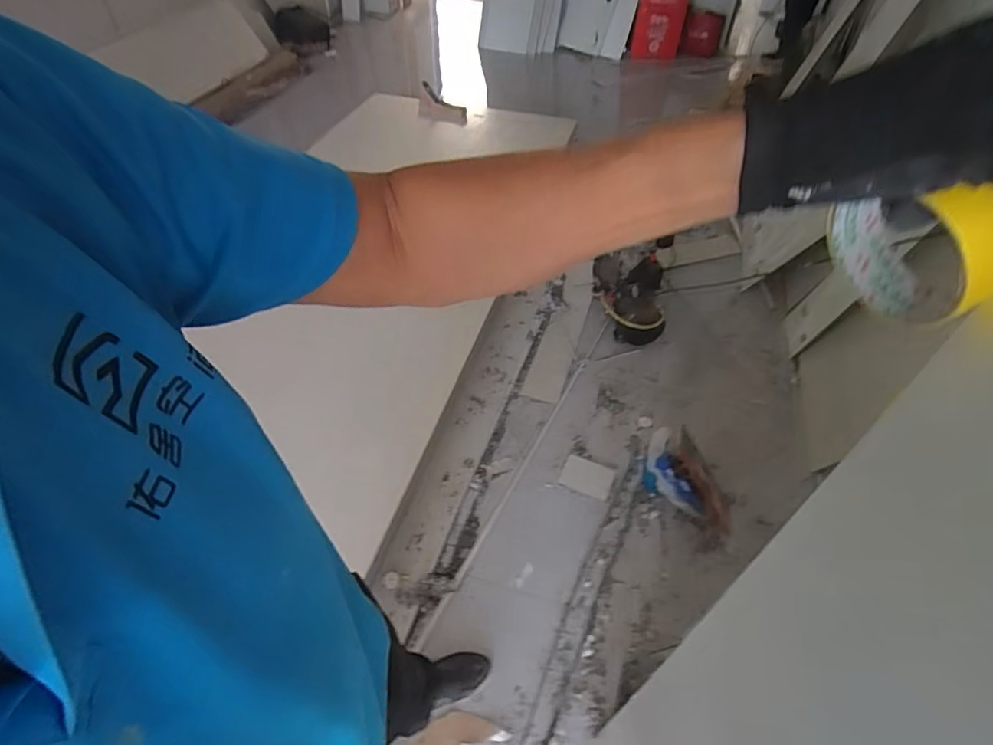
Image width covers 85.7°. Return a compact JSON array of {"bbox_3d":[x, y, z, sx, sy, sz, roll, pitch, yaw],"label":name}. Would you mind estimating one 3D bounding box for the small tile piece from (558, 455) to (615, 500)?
[{"bbox_3d":[0.281,0.323,1.657,0.153,0.014,0.117,19,50,17],"label":"small tile piece"}]

